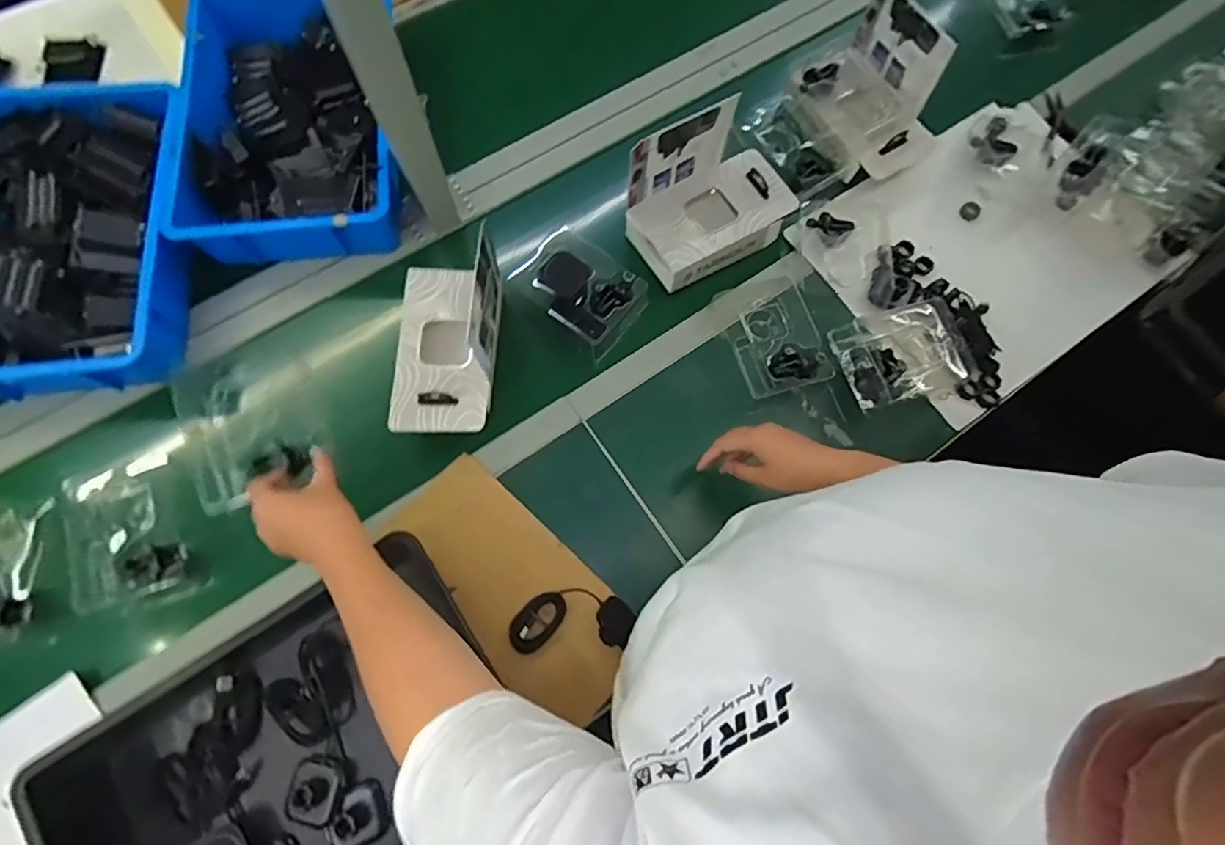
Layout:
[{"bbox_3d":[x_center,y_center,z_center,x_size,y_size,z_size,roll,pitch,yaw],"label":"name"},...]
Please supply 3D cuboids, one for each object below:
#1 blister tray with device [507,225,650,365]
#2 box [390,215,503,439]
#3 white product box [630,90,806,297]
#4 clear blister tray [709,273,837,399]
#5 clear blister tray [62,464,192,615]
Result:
[{"bbox_3d":[-0.044,-0.183,0.779,0.166,0.048,0.119,37,74,10],"label":"blister tray with device"},{"bbox_3d":[-0.207,-0.106,0.674,0.125,0.108,0.219,3,71,-1],"label":"box"},{"bbox_3d":[0.140,-0.309,0.759,0.221,0.141,0.144,-32,75,-12],"label":"white product box"},{"bbox_3d":[0.212,-0.114,0.743,0.119,0.023,0.155,-19,73,-8],"label":"clear blister tray"},{"bbox_3d":[-0.573,0.125,0.660,0.112,0.031,0.171,-31,75,-12],"label":"clear blister tray"}]

